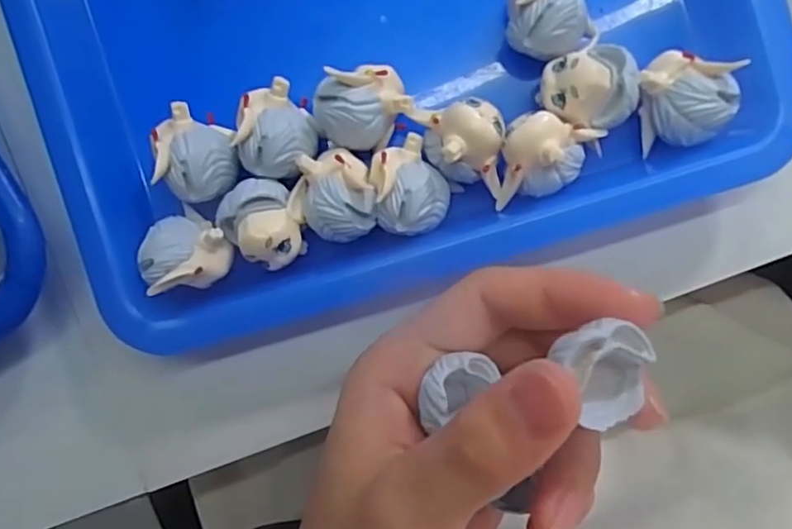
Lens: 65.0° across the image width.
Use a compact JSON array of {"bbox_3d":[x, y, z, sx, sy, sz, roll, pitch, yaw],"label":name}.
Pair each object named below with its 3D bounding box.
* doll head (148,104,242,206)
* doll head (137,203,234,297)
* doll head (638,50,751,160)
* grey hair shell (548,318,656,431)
[{"bbox_3d":[-0.063,-0.034,0.193,0.025,0.020,0.026,0,93,5],"label":"doll head"},{"bbox_3d":[-0.066,-0.003,0.195,0.025,0.022,0.024,0,93,5],"label":"doll head"},{"bbox_3d":[0.086,-0.050,0.185,0.025,0.020,0.027,-19,92,5],"label":"doll head"},{"bbox_3d":[0.046,0.023,0.135,0.020,0.015,0.024,-19,92,5],"label":"grey hair shell"}]

